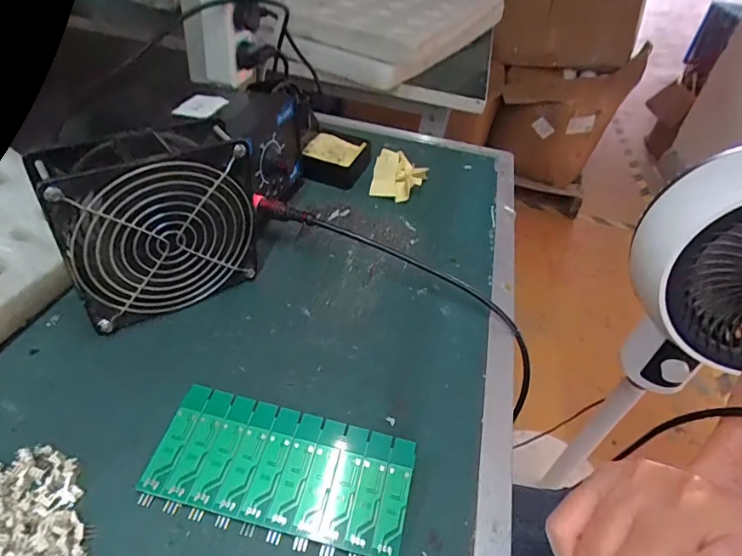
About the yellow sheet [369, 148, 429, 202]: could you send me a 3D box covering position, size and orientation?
[{"bbox_3d":[0.029,-0.108,0.501,0.054,0.024,0.065,13,38,7],"label":"yellow sheet"}]

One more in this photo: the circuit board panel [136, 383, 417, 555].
[{"bbox_3d":[-0.047,0.103,0.262,0.137,0.014,0.060,14,41,4],"label":"circuit board panel"}]

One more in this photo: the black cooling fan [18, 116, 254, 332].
[{"bbox_3d":[-0.141,-0.034,0.319,0.120,0.120,0.045,-23,51,-30],"label":"black cooling fan"}]

